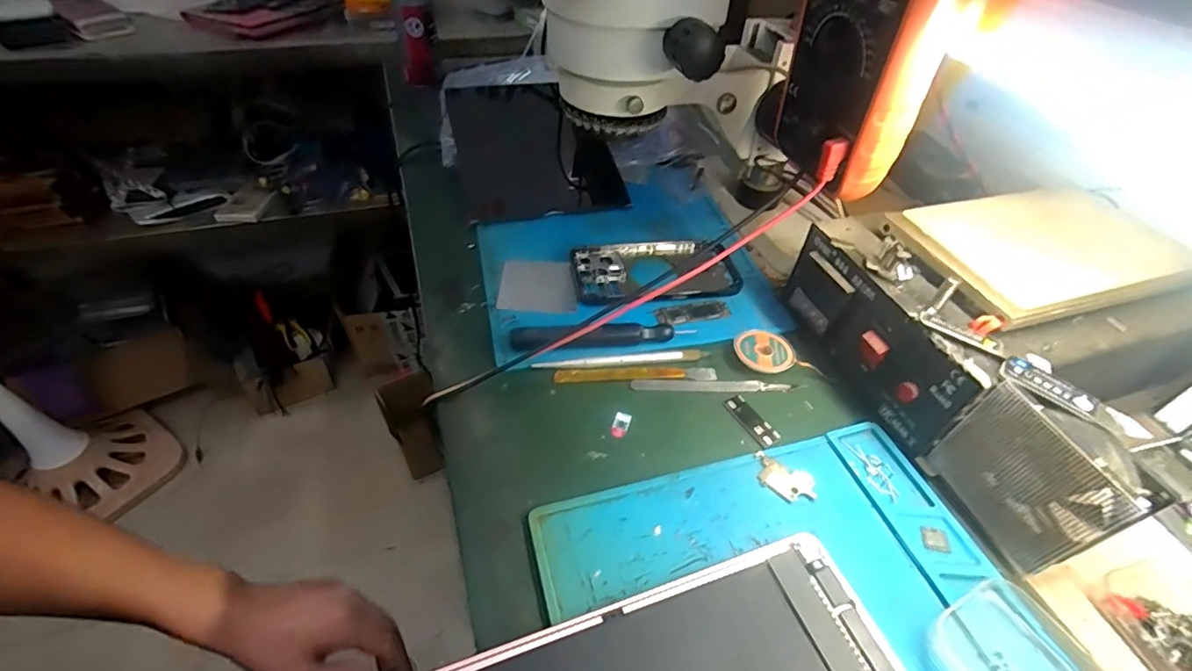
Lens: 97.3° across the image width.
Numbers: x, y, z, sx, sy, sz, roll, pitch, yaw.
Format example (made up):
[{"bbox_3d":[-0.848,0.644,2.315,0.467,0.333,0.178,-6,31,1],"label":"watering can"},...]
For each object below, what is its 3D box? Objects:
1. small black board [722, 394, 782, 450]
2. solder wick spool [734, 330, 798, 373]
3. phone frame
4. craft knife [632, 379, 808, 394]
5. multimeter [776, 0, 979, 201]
[{"bbox_3d":[0.109,0.059,0.367,0.017,0.004,0.043,-22,50,-23],"label":"small black board"},{"bbox_3d":[0.132,0.013,0.408,0.042,0.010,0.038,-2,46,-6],"label":"solder wick spool"},{"bbox_3d":[0.053,-0.061,0.471,0.146,0.011,0.079,-3,46,-7],"label":"phone frame"},{"bbox_3d":[0.090,0.036,0.387,0.125,0.004,0.013,0,45,-4],"label":"craft knife"},{"bbox_3d":[0.152,-0.169,0.279,0.043,0.169,0.082,-11,47,-14],"label":"multimeter"}]

